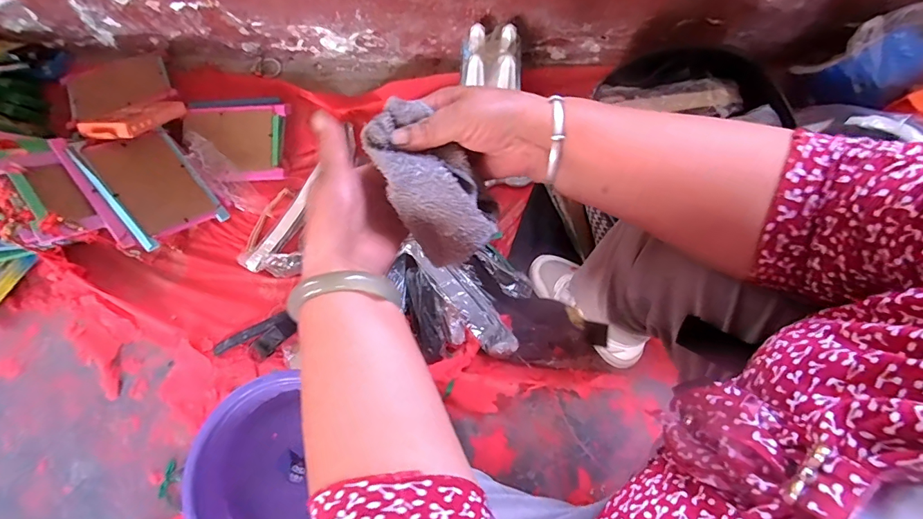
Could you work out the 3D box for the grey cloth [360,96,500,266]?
[{"bbox_3d":[-0.025,-0.058,0.330,0.074,0.048,0.127,-38,99,-18],"label":"grey cloth"}]

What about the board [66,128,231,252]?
[{"bbox_3d":[-0.569,-0.137,0.799,0.153,0.014,0.207,-38,94,-42],"label":"board"}]

